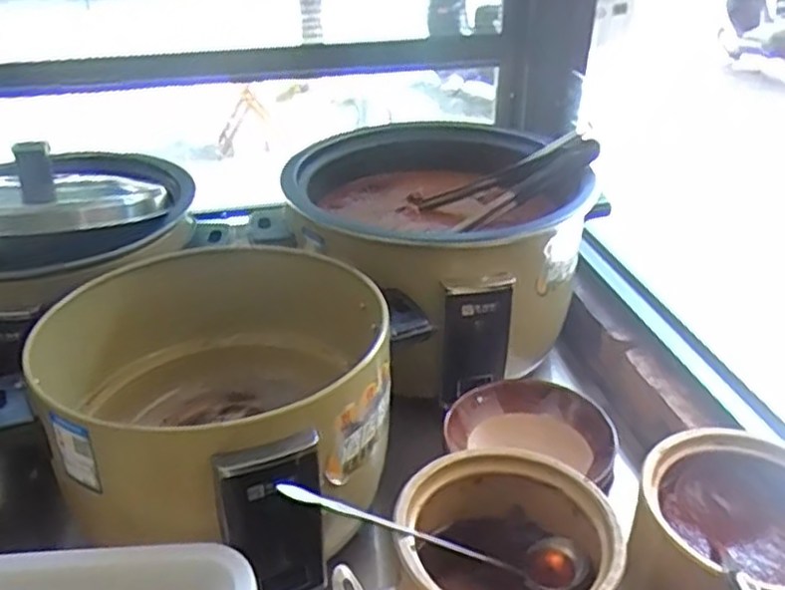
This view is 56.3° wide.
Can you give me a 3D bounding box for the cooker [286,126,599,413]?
[{"bbox_3d":[0.052,-0.049,0.915,0.321,0.242,0.311,0,31,0],"label":"cooker"}]

